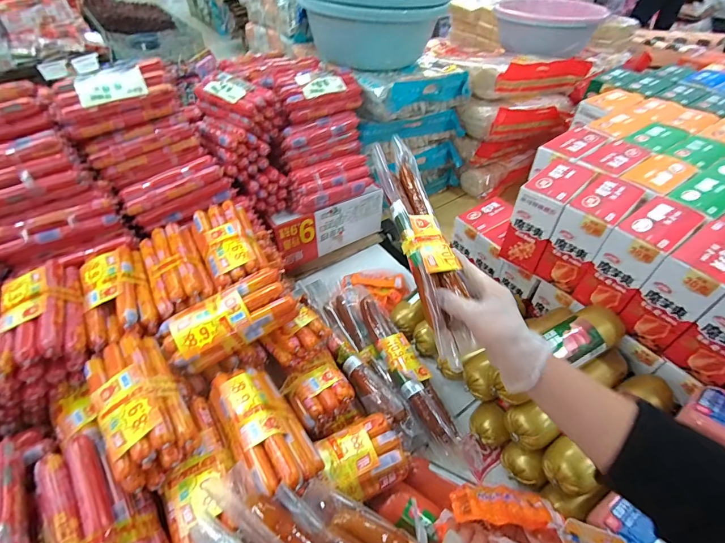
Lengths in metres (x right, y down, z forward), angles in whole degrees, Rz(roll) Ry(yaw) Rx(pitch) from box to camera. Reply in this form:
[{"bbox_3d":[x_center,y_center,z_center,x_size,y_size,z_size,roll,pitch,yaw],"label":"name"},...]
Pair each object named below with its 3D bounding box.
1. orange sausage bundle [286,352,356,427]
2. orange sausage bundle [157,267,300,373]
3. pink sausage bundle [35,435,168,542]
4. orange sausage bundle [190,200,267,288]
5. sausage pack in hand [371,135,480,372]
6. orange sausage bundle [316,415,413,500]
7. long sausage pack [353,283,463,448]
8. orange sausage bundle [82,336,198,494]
[{"bbox_3d":[-0.056,0.156,0.497,0.080,0.034,0.076,-24,50,-20],"label":"orange sausage bundle"},{"bbox_3d":[-0.164,0.059,0.460,0.153,0.048,0.064,-28,52,-23],"label":"orange sausage bundle"},{"bbox_3d":[-0.237,0.230,0.329,0.080,0.054,0.159,-29,52,-24],"label":"pink sausage bundle"},{"bbox_3d":[-0.195,-0.044,0.542,0.082,0.033,0.146,-24,50,-20],"label":"orange sausage bundle"},{"bbox_3d":[0.079,-0.046,0.494,0.059,0.029,0.338,-10,64,-8],"label":"sausage pack in hand"},{"bbox_3d":[0.001,0.217,0.435,0.093,0.028,0.079,-22,50,-19],"label":"orange sausage bundle"},{"bbox_3d":[0.060,0.131,0.598,0.057,0.048,0.306,-19,49,-16],"label":"long sausage pack"},{"bbox_3d":[-0.231,0.139,0.393,0.078,0.053,0.160,-30,53,-25],"label":"orange sausage bundle"}]

